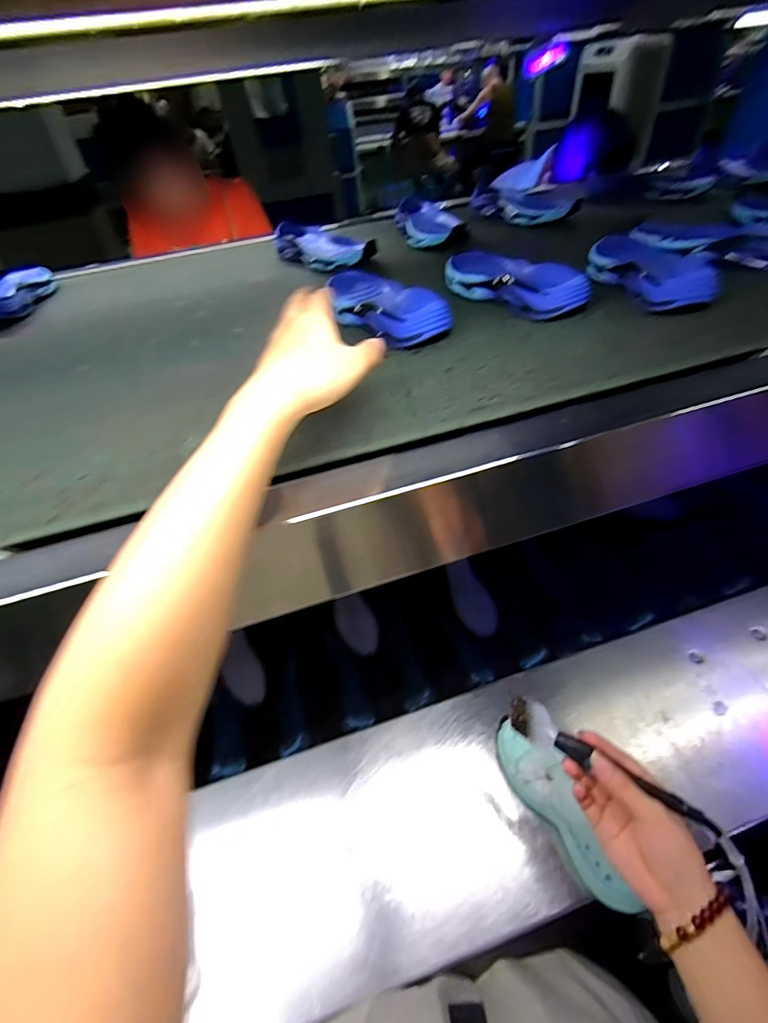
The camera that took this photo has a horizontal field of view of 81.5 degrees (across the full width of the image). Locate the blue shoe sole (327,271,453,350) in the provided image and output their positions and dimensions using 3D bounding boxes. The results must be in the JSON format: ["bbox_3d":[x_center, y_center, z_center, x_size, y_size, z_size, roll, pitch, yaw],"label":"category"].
[{"bbox_3d":[-0.010,-0.239,0.513,0.080,0.039,0.206,-23,44,-15],"label":"blue shoe sole"}]

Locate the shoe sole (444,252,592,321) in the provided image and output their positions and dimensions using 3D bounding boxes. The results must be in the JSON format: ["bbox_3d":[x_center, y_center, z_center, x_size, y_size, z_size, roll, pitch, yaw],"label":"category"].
[{"bbox_3d":[0.148,-0.273,0.521,0.088,0.038,0.190,-24,48,-17],"label":"shoe sole"}]

